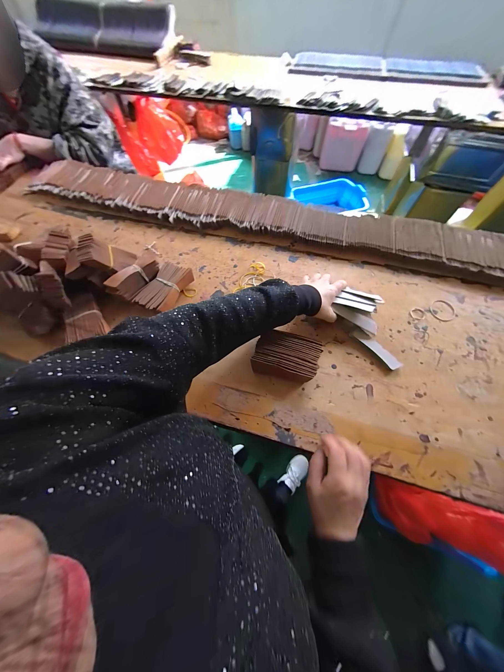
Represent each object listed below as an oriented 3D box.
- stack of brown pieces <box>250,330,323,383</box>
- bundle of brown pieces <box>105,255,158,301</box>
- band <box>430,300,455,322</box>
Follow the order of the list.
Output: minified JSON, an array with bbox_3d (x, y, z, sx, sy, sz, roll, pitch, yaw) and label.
[{"bbox_3d":[0.069,0.040,0.441,0.125,0.031,0.090,11,66,6],"label":"stack of brown pieces"},{"bbox_3d":[-0.263,-0.134,0.491,0.040,0.042,0.121,39,71,17],"label":"bundle of brown pieces"},{"bbox_3d":[0.435,-0.058,0.496,0.052,0.004,0.060,31,70,14],"label":"band"}]

